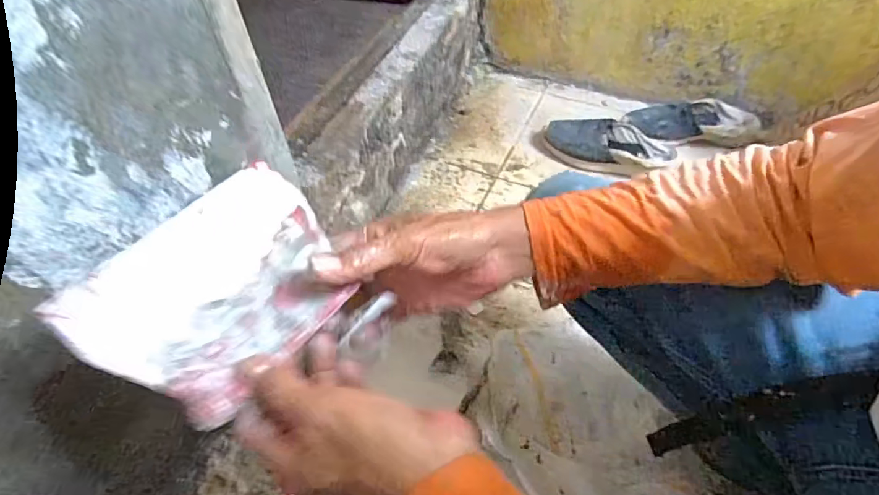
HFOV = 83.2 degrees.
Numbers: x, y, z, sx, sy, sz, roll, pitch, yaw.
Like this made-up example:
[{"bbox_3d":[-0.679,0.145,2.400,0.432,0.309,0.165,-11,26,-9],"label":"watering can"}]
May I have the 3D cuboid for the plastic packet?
[{"bbox_3d":[-0.146,0.026,0.341,0.128,0.006,0.168,41,60,4],"label":"plastic packet"}]

